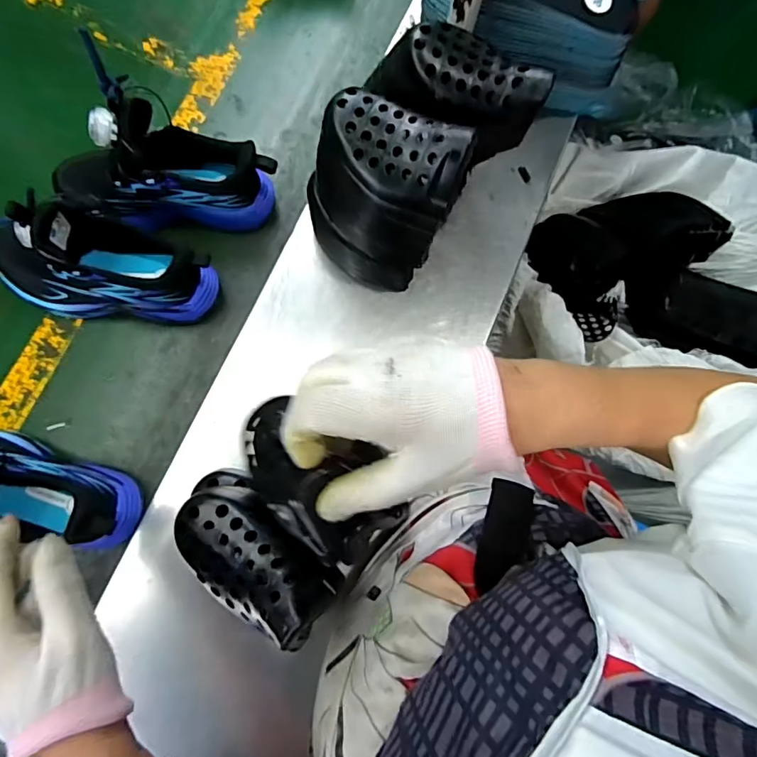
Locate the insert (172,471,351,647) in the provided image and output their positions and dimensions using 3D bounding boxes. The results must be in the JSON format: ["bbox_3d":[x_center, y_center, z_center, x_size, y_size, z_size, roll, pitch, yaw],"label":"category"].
[{"bbox_3d":[-0.097,0.127,0.357,0.143,0.043,0.070,38,79,22],"label":"insert"}]

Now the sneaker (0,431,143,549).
[{"bbox_3d":[-0.311,0.090,0.399,0.194,0.144,0.068,20,78,3],"label":"sneaker"}]

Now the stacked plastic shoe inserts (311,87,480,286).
[{"bbox_3d":[0.000,-0.159,0.443,0.125,0.175,0.078,32,78,2],"label":"stacked plastic shoe inserts"}]

